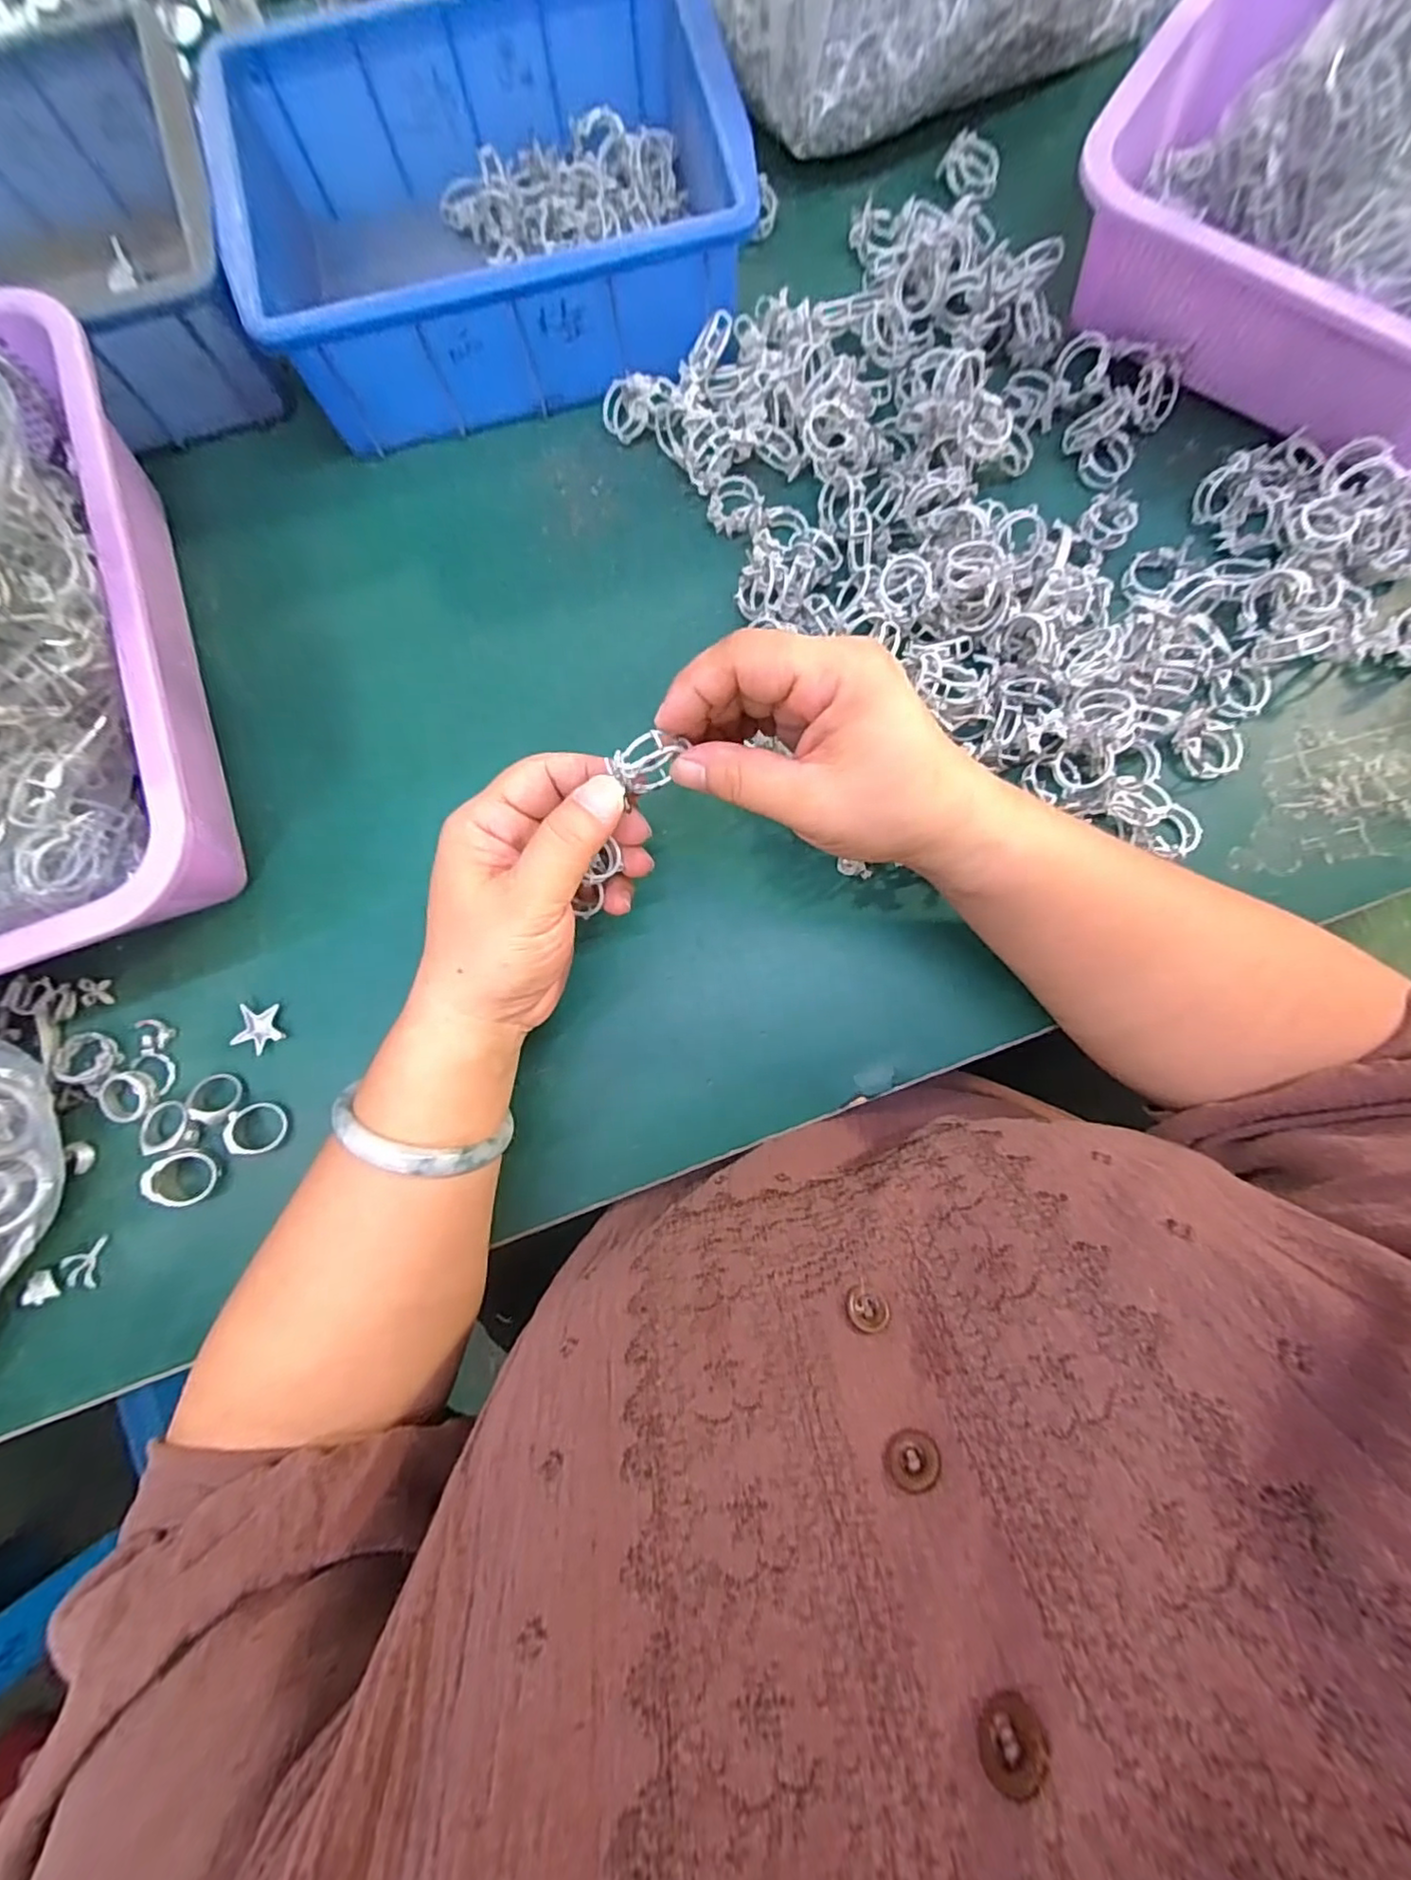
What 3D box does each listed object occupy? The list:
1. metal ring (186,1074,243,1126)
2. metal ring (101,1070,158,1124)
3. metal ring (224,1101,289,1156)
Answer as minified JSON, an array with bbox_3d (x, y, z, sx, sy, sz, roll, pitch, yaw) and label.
[{"bbox_3d":[-0.231,0.075,0.293,0.021,0.011,0.022,0,83,1],"label":"metal ring"},{"bbox_3d":[-0.272,0.074,0.296,0.023,0.005,0.023,0,83,1],"label":"metal ring"},{"bbox_3d":[-0.210,0.088,0.292,0.023,0.010,0.023,0,83,1],"label":"metal ring"}]

